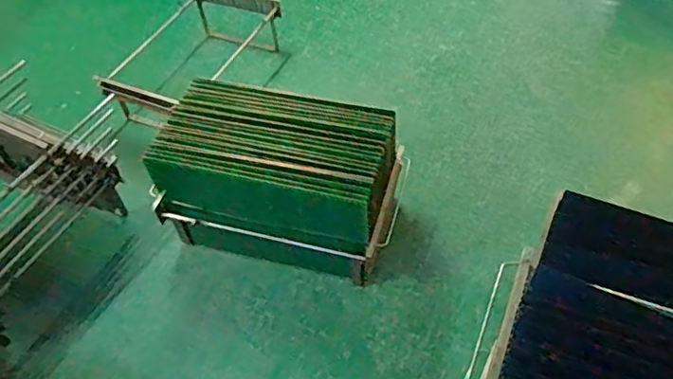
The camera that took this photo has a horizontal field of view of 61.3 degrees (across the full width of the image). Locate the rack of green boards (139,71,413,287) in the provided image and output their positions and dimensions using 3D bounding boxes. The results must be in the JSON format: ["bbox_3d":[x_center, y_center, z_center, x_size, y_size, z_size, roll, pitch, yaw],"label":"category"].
[{"bbox_3d":[-0.166,-0.012,1.759,0.709,0.434,0.371,12,54,14],"label":"rack of green boards"}]

